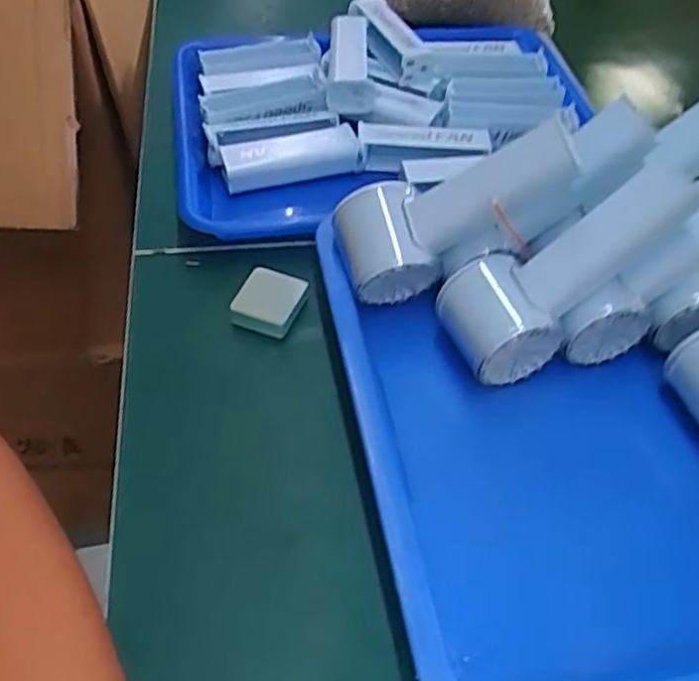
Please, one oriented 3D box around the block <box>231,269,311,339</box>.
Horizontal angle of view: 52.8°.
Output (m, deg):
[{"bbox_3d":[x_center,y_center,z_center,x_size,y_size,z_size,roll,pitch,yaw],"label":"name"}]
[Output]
[{"bbox_3d":[-0.051,-0.024,0.442,0.037,0.011,0.043,18,51,10],"label":"block"}]

